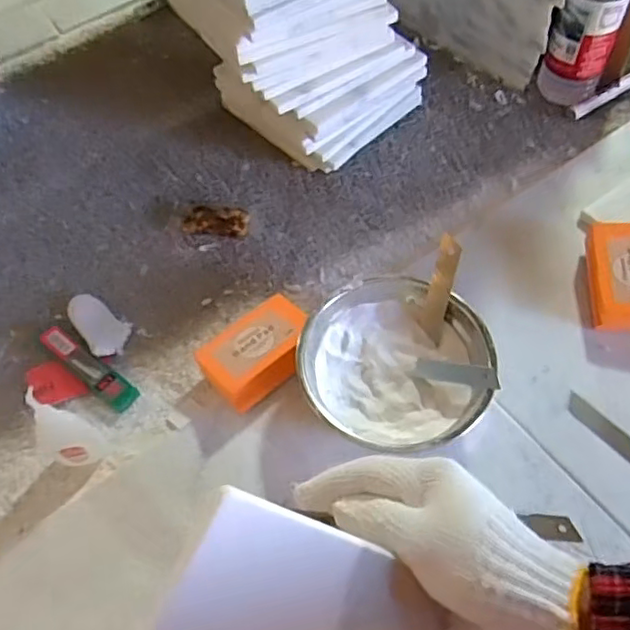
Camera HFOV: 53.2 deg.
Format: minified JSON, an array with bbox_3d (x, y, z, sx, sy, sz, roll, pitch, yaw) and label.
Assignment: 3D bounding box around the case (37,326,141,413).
[{"bbox_3d":[-0.199,0.046,0.547,0.109,0.012,0.024,32,66,20],"label":"case"}]

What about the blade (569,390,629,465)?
[{"bbox_3d":[0.239,0.100,0.489,0.020,0.006,0.101,-37,64,-18],"label":"blade"}]

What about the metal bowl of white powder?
[{"bbox_3d":[0.063,0.045,0.508,0.141,0.059,0.140,-1,59,2],"label":"metal bowl of white powder"}]

